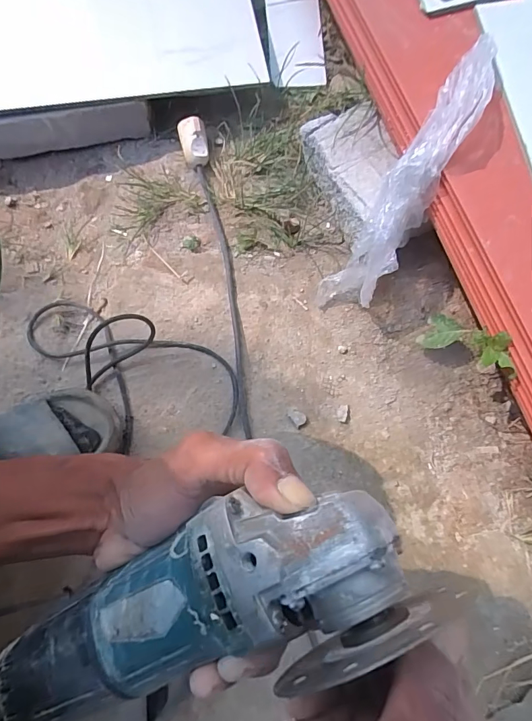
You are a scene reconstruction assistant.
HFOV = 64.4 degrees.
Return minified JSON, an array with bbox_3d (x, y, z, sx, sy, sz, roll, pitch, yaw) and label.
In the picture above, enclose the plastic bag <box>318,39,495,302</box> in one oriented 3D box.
[{"bbox_3d":[0.179,-0.215,0.526,0.072,0.105,0.365,32,112,8],"label":"plastic bag"}]

